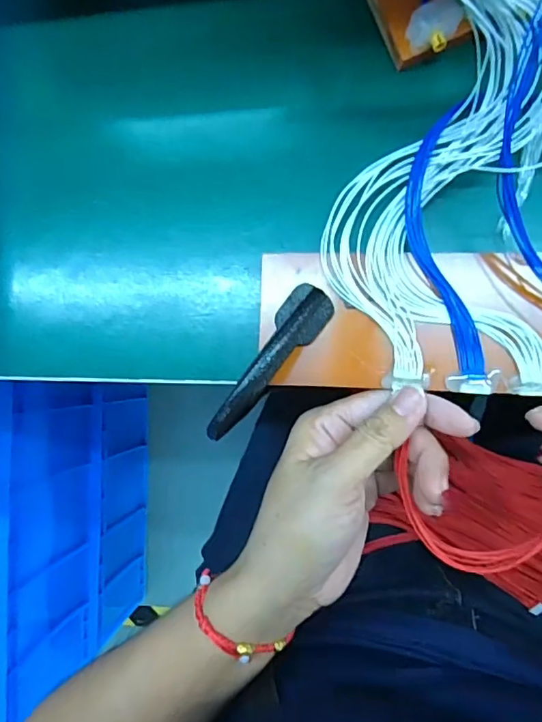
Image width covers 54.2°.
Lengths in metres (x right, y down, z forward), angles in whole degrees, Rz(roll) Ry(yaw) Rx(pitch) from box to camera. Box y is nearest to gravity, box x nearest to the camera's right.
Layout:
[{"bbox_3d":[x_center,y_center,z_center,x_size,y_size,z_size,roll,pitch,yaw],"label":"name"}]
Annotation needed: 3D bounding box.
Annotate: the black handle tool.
[{"bbox_3d":[-0.001,0.000,0.275,0.023,0.025,0.095,36,79,5],"label":"black handle tool"}]

